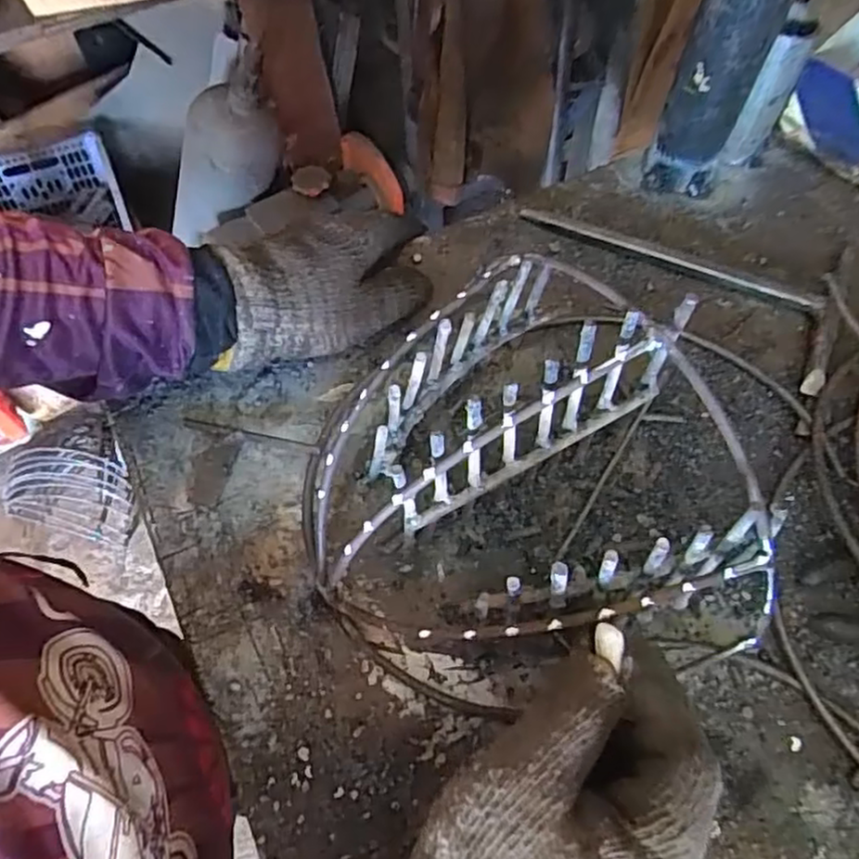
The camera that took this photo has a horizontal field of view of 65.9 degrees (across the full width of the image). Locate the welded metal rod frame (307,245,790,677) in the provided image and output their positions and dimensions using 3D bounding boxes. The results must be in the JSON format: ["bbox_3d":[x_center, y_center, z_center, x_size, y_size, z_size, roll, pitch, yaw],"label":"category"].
[{"bbox_3d":[0.030,0.018,0.328,0.193,0.109,0.188,-18,62,-7],"label":"welded metal rod frame"}]

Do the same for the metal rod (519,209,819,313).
[{"bbox_3d":[0.161,-0.117,0.454,0.204,0.016,0.014,22,64,14],"label":"metal rod"}]

